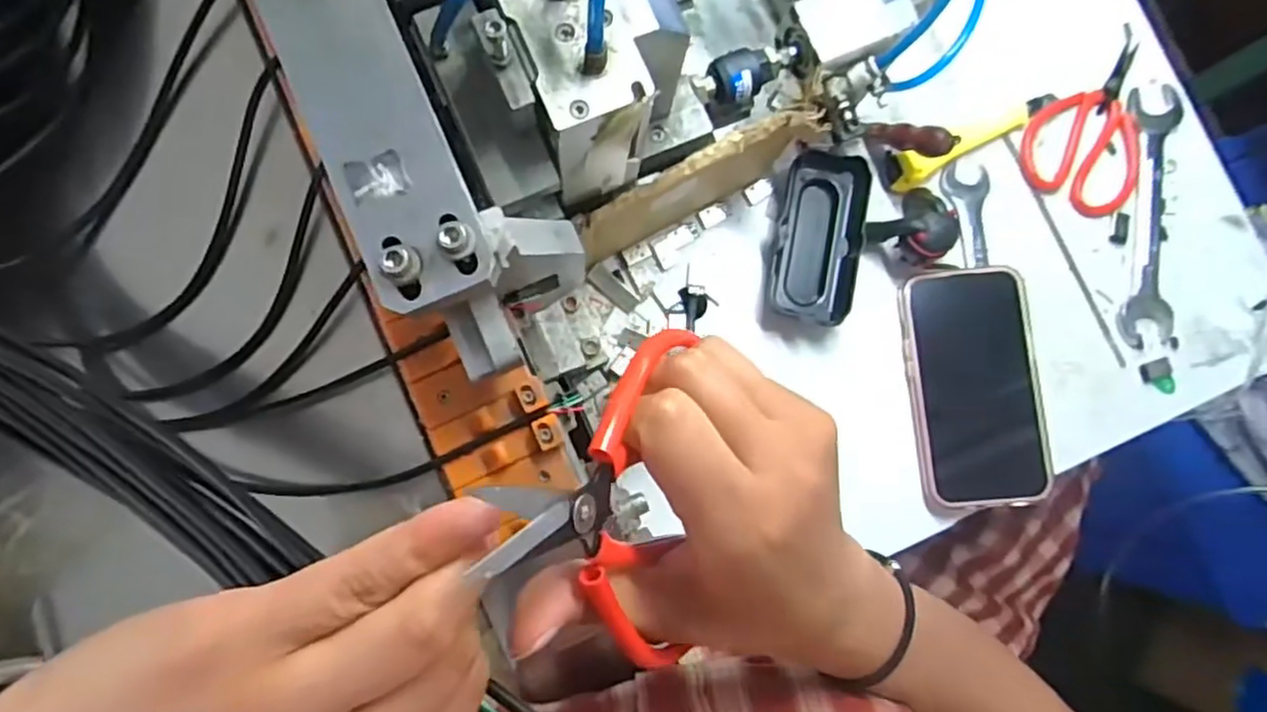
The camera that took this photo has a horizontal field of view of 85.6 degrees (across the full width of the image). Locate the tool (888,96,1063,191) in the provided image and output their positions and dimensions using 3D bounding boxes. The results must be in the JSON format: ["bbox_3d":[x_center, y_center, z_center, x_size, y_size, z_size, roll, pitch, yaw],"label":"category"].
[{"bbox_3d":[0.229,-0.143,0.459,0.129,0.013,0.027,-21,86,-6],"label":"tool"}]

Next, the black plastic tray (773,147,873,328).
[{"bbox_3d":[0.120,-0.076,0.440,0.048,0.026,0.110,12,83,-3],"label":"black plastic tray"}]

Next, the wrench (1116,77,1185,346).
[{"bbox_3d":[0.354,-0.099,0.466,0.037,0.012,0.182,7,84,-4],"label":"wrench"}]

